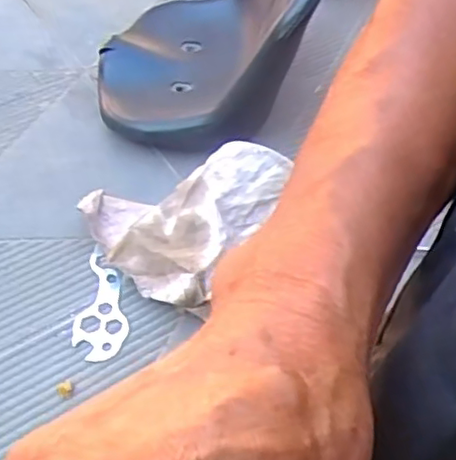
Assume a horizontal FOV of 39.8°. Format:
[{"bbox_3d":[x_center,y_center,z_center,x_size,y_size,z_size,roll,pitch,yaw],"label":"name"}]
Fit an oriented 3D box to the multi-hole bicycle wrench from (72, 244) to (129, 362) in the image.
[{"bbox_3d":[-0.103,0.060,0.531,0.043,0.011,0.105,7,53,-1],"label":"multi-hole bicycle wrench"}]

